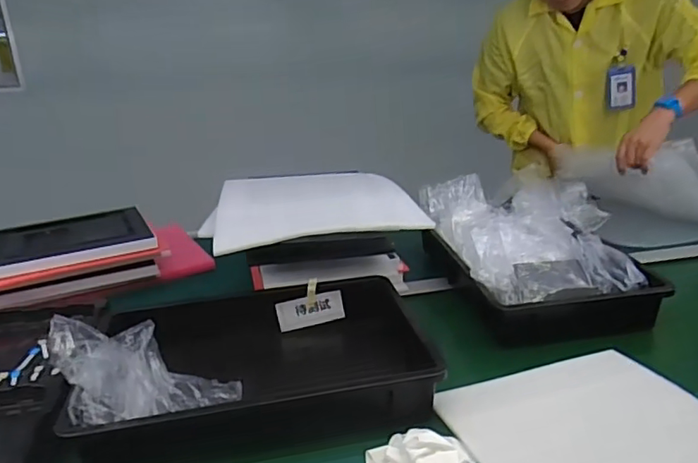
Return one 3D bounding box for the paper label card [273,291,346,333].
[{"bbox_3d":[-0.062,0.128,0.893,0.106,0.049,0.004,-12,3,-5],"label":"paper label card"}]

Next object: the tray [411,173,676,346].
[{"bbox_3d":[0.317,0.017,0.989,0.297,0.145,0.403,-4,20,-4],"label":"tray"}]

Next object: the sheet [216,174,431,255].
[{"bbox_3d":[-0.062,-0.050,0.975,0.319,0.026,0.346,-5,20,-8],"label":"sheet"}]

